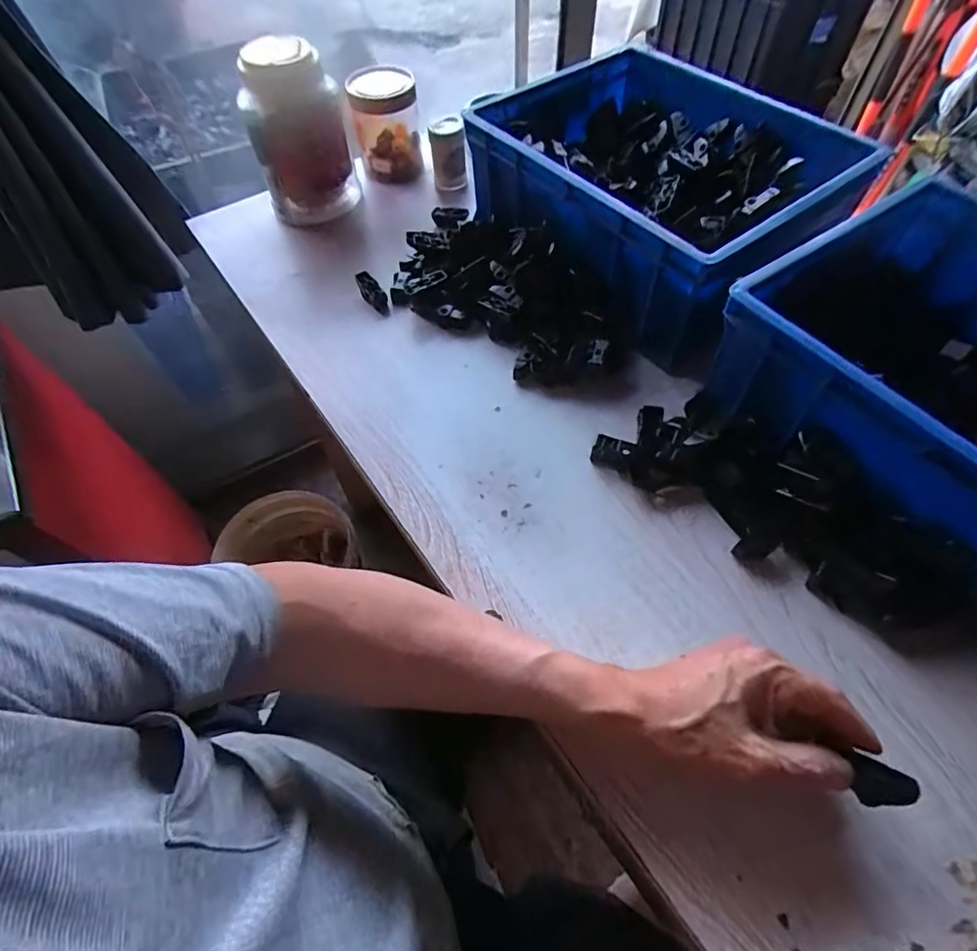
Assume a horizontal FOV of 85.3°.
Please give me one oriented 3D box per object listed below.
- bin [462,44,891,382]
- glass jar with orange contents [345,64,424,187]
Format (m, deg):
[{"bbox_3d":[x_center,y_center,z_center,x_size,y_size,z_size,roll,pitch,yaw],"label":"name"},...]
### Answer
[{"bbox_3d":[0.173,-0.311,0.583,0.275,0.120,0.346,-33,63,-17],"label":"bin"},{"bbox_3d":[-0.130,-0.450,0.694,0.082,0.123,0.079,-1,58,1],"label":"glass jar with orange contents"}]

